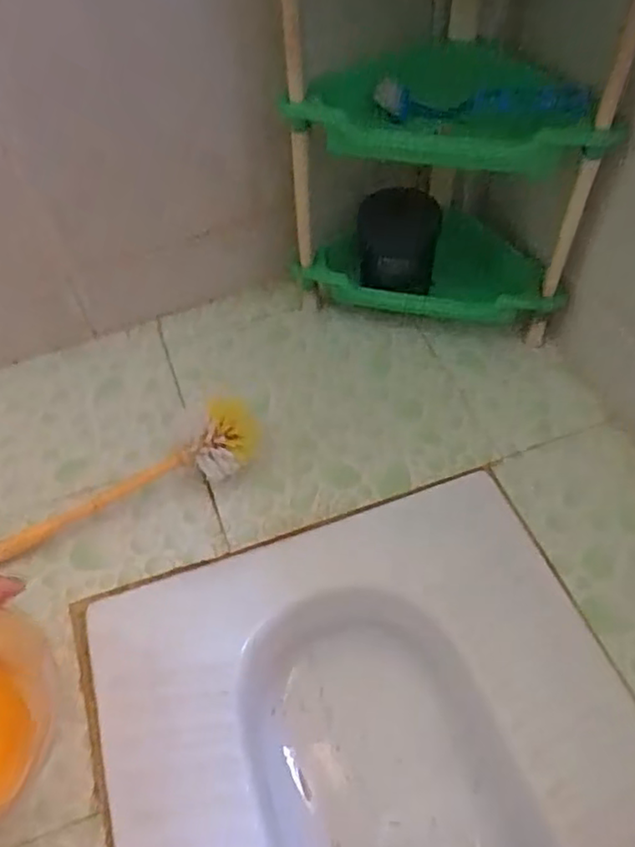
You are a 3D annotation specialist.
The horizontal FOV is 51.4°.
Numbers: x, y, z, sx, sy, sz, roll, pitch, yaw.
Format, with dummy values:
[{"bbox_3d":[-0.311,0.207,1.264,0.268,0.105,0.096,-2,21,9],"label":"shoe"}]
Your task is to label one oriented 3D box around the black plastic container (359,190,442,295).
[{"bbox_3d":[0.102,-0.209,0.787,0.091,0.097,0.081,-15,53,-10],"label":"black plastic container"}]

